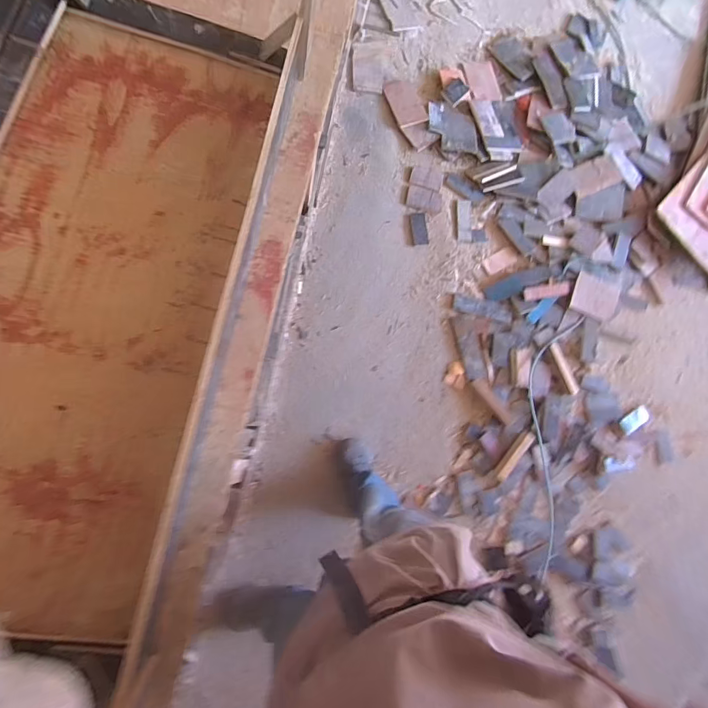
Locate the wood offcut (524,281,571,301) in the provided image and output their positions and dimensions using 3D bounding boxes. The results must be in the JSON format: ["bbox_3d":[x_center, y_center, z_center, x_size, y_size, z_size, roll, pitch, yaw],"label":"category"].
[{"bbox_3d":[0.803,-0.261,1.706,0.201,0.026,0.061,-6,82,-12],"label":"wood offcut"}]

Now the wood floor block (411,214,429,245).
[{"bbox_3d":[0.271,-0.515,1.694,0.066,0.009,0.134,-5,81,-12],"label":"wood floor block"}]

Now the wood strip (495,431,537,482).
[{"bbox_3d":[0.611,0.389,1.559,0.045,0.015,0.213,34,95,2],"label":"wood strip"}]

